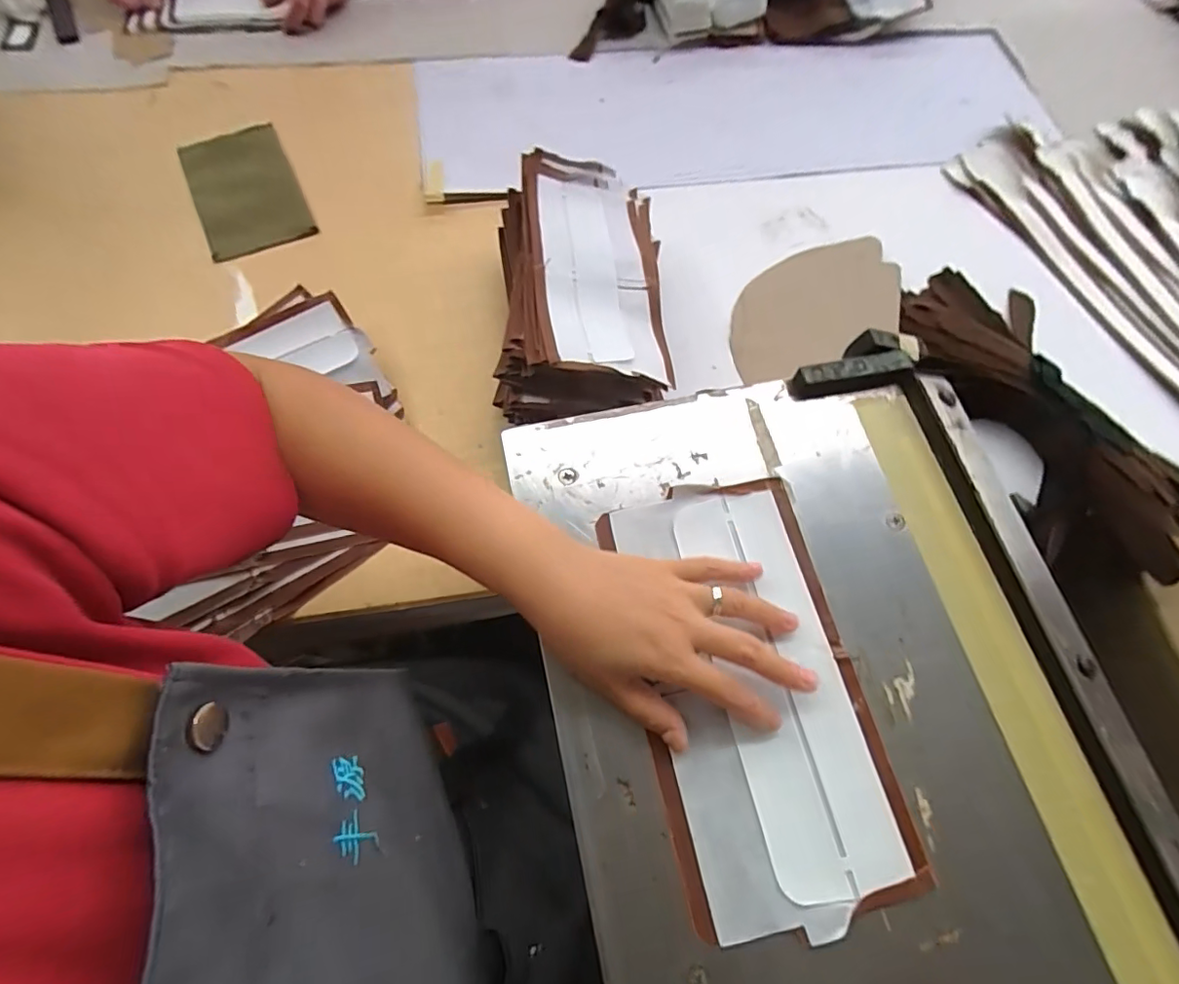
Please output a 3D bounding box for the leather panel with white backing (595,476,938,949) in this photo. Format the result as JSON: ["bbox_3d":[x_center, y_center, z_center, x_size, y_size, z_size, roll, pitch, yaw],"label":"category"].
[{"bbox_3d":[0.091,0.107,0.312,0.127,0.007,0.232,-8,69,-5],"label":"leather panel with white backing"}]

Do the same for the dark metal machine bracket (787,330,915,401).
[{"bbox_3d":[0.184,-0.089,0.386,0.086,0.021,0.035,-10,69,-6],"label":"dark metal machine bracket"}]

